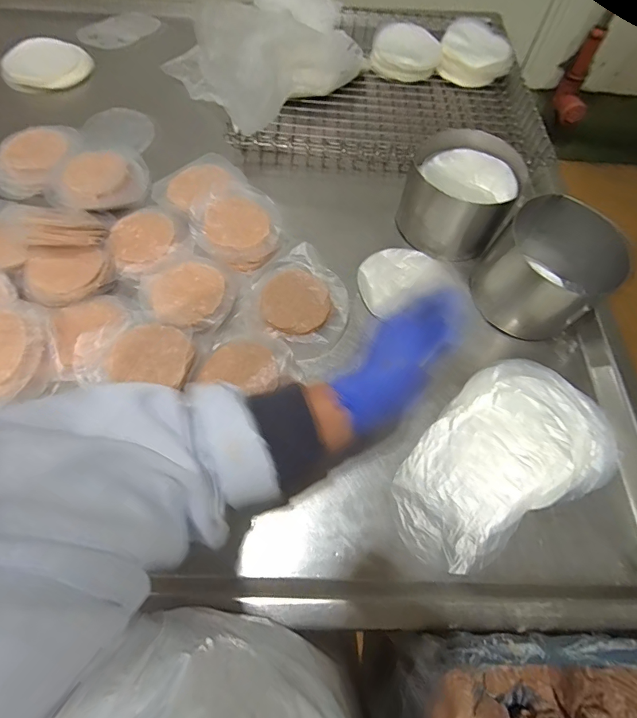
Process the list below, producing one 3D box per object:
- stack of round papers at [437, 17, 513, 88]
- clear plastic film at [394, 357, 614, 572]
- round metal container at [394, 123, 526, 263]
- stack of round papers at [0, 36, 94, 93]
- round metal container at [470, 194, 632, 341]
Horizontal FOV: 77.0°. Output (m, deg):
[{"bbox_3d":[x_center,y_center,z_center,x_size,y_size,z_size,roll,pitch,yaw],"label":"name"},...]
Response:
[{"bbox_3d":[0.307,-0.602,0.782,0.132,0.056,0.140,13,64,5],"label":"stack of round papers"},{"bbox_3d":[0.200,0.100,0.442,0.268,0.027,0.156,-26,68,-13],"label":"clear plastic film"},{"bbox_3d":[0.194,-0.226,0.564,0.144,0.100,0.141,1,64,-2],"label":"round metal container"},{"bbox_3d":[-0.497,-0.541,0.732,0.145,0.037,0.111,-25,67,-13],"label":"stack of round papers"},{"bbox_3d":[0.286,-0.111,0.512,0.129,0.094,0.131,1,64,-2],"label":"round metal container"}]

